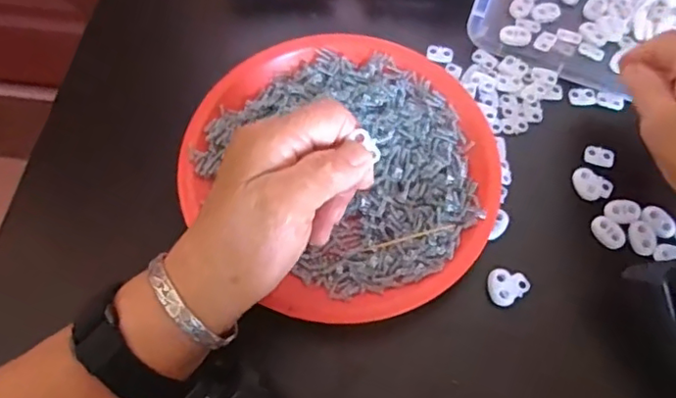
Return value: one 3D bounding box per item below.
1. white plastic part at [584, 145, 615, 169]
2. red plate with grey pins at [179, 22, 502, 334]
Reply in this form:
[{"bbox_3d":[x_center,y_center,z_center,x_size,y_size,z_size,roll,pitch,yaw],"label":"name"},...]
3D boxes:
[{"bbox_3d":[0.180,-0.029,0.409,0.019,0.004,0.014,22,68,8],"label":"white plastic part"},{"bbox_3d":[0.005,-0.023,0.386,0.180,0.020,0.197,0,66,-1],"label":"red plate with grey pins"}]

